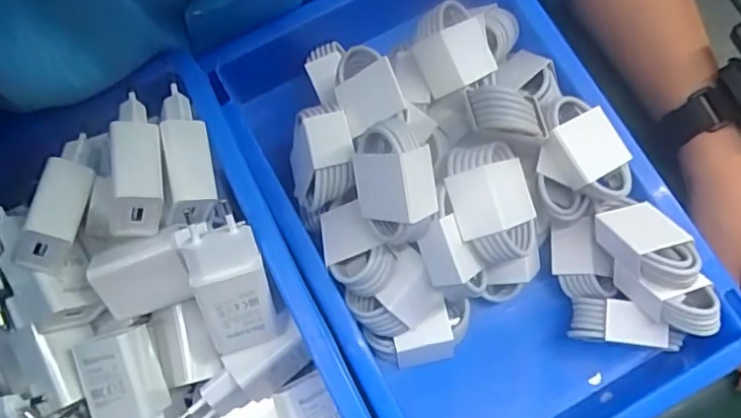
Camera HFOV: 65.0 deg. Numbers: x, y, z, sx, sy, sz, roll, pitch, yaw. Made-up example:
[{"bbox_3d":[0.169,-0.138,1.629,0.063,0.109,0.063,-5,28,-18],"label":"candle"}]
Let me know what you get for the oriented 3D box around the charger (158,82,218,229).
[{"bbox_3d":[-0.096,-0.030,0.306,0.025,0.019,0.076,-5,79,-1],"label":"charger"}]

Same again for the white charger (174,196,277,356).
[{"bbox_3d":[-0.074,0.035,0.299,0.039,0.022,0.079,-14,108,-3],"label":"white charger"}]

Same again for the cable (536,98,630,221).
[{"bbox_3d":[0.118,-0.029,0.337,0.042,0.034,0.061,-18,74,-25],"label":"cable"}]

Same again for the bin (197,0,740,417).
[{"bbox_3d":[0.057,-0.008,0.344,0.197,0.100,0.309,-27,80,-5],"label":"bin"}]

